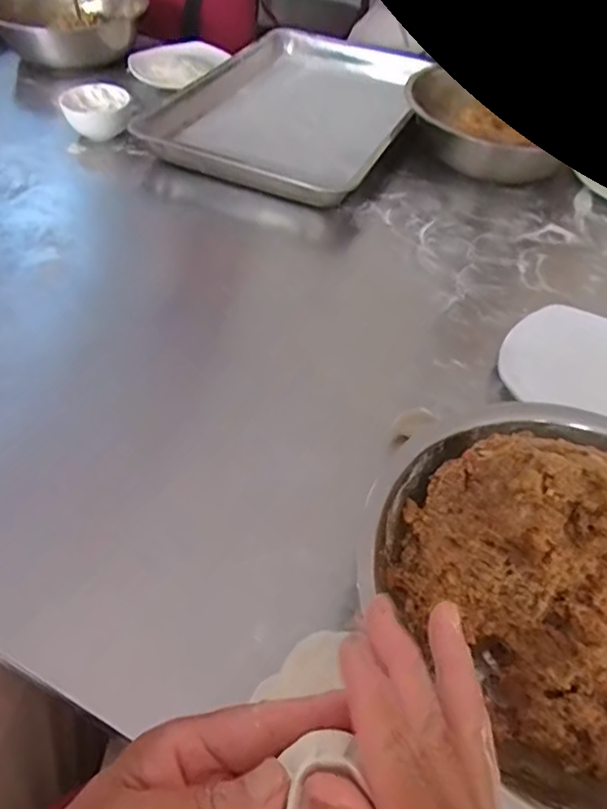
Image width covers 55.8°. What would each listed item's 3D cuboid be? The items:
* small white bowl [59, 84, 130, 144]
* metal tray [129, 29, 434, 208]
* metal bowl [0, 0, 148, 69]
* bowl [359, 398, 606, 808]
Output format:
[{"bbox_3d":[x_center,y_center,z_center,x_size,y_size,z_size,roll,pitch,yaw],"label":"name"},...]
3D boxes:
[{"bbox_3d":[-0.314,-0.444,0.872,0.093,0.063,0.077,-14,53,-16],"label":"small white bowl"},{"bbox_3d":[0.002,-0.504,0.948,0.348,0.054,0.519,17,51,10],"label":"metal tray"},{"bbox_3d":[-0.428,-0.694,1.053,0.267,0.093,0.267,2,50,-2],"label":"metal bowl"},{"bbox_3d":[0.188,0.117,0.365,0.248,0.161,0.250,2,50,-2],"label":"bowl"}]

